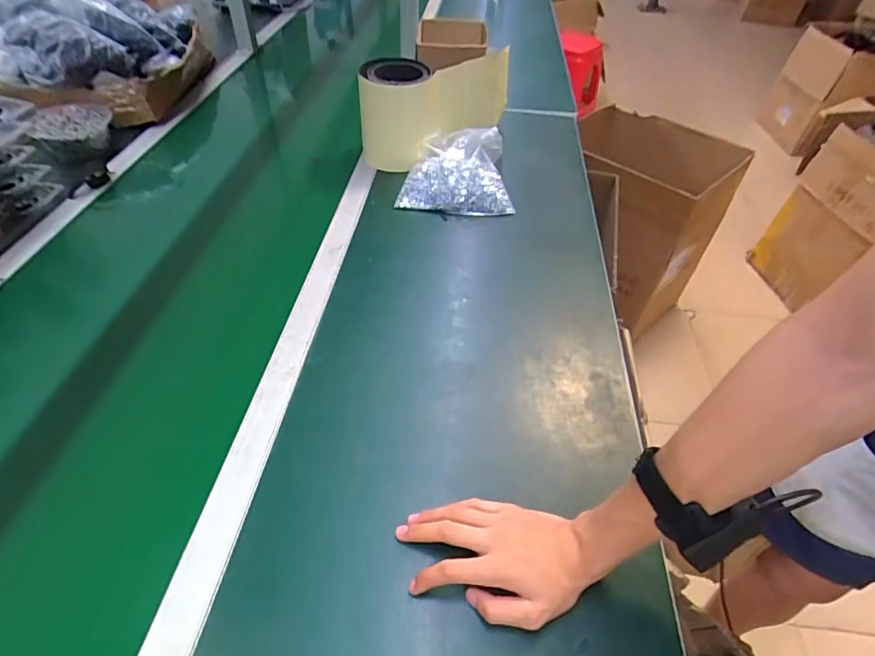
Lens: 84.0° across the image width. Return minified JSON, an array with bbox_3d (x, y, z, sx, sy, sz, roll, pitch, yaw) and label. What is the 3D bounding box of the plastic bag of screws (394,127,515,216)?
[{"bbox_3d":[0.039,-0.282,0.867,0.194,0.087,0.175,6,47,2],"label":"plastic bag of screws"}]

